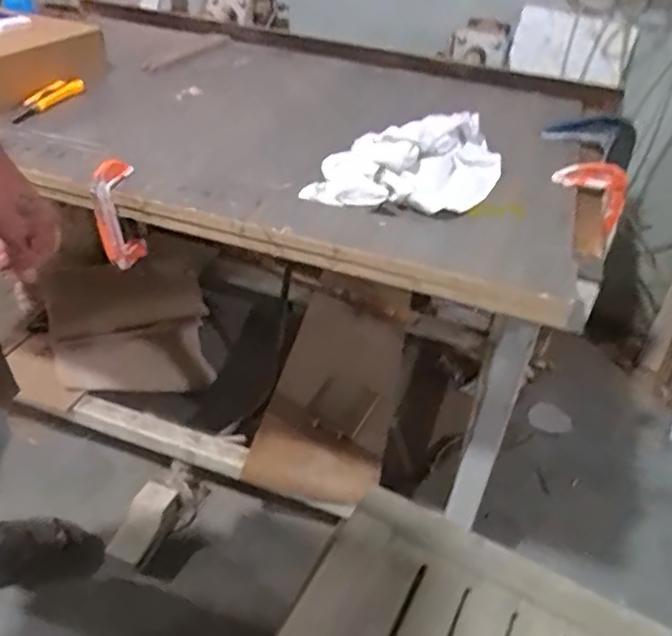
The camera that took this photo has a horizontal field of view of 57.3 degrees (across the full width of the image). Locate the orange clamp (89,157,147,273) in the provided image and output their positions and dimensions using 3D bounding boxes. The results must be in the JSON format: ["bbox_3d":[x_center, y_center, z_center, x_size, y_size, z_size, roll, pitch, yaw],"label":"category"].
[{"bbox_3d":[-0.282,-0.130,0.797,0.032,0.138,0.080,8,37,3],"label":"orange clamp"}]

